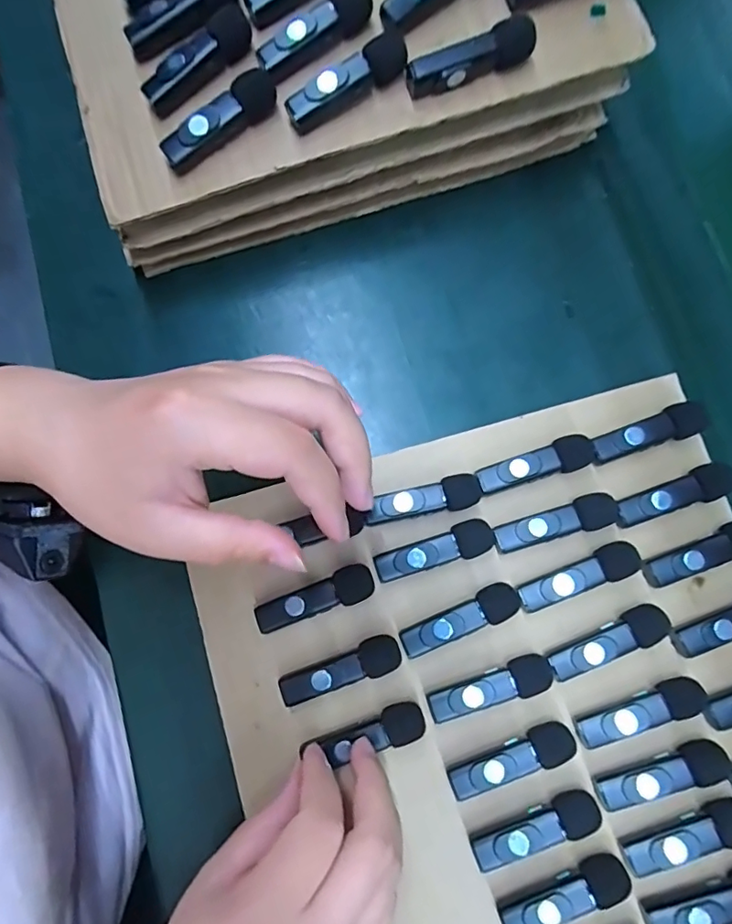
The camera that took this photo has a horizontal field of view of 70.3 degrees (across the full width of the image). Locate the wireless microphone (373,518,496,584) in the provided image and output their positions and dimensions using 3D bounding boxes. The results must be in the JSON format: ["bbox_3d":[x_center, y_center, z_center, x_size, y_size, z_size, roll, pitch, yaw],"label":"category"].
[{"bbox_3d":[0.037,0.049,0.281,0.064,0.016,0.018,-19,81,-5],"label":"wireless microphone"}]

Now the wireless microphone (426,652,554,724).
[{"bbox_3d":[0.065,0.118,0.269,0.065,0.016,0.018,-20,81,-5],"label":"wireless microphone"}]

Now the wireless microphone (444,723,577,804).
[{"bbox_3d":[0.073,0.151,0.263,0.065,0.014,0.017,-22,81,-6],"label":"wireless microphone"}]

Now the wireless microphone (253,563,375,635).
[{"bbox_3d":[-0.027,0.075,0.280,0.064,0.014,0.019,-23,81,-6],"label":"wireless microphone"}]

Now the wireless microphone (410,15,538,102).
[{"bbox_3d":[0.052,-0.199,0.257,0.064,0.015,0.015,-26,81,-6],"label":"wireless microphone"}]

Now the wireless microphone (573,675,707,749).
[{"bbox_3d":[0.139,0.127,0.264,0.064,0.013,0.017,-20,81,-5],"label":"wireless microphone"}]

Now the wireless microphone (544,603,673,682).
[{"bbox_3d":[0.126,0.094,0.270,0.063,0.016,0.018,-24,81,-6],"label":"wireless microphone"}]

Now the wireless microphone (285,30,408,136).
[{"bbox_3d":[-0.007,-0.190,0.260,0.067,0.016,0.014,-34,82,-7],"label":"wireless microphone"}]

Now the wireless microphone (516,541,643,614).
[{"bbox_3d":[0.113,0.062,0.276,0.065,0.017,0.018,-24,81,-6],"label":"wireless microphone"}]

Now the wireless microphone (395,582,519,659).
[{"bbox_3d":[0.050,0.084,0.277,0.065,0.014,0.018,-24,81,-6],"label":"wireless microphone"}]

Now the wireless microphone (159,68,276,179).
[{"bbox_3d":[-0.073,-0.172,0.262,0.065,0.017,0.014,-34,82,-7],"label":"wireless microphone"}]

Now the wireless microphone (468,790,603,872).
[{"bbox_3d":[0.083,0.181,0.257,0.064,0.014,0.017,-20,81,-5],"label":"wireless microphone"}]

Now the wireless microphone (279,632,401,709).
[{"bbox_3d":[-0.013,0.110,0.273,0.064,0.013,0.019,-23,81,-6],"label":"wireless microphone"}]

